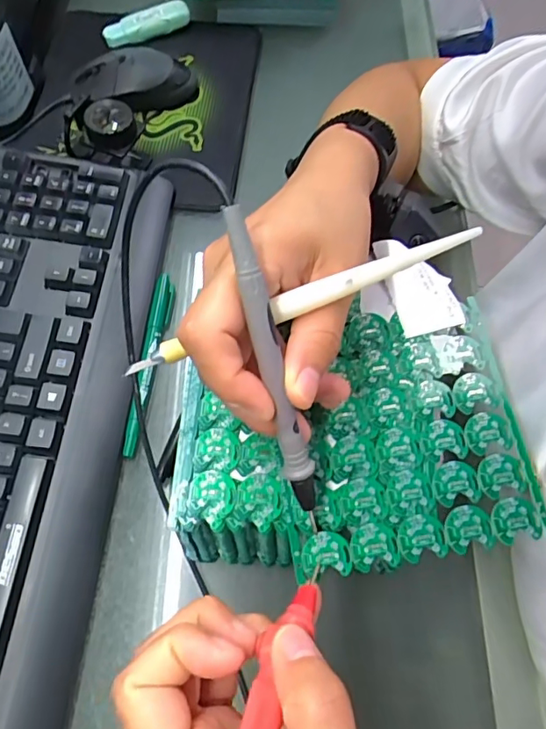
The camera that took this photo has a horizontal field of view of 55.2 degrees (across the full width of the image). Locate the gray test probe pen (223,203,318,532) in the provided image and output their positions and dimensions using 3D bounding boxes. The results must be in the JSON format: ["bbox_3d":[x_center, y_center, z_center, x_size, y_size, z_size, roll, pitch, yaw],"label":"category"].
[{"bbox_3d":[0.001,0.009,0.206,0.010,0.138,0.012,-18,22,-10],"label":"gray test probe pen"}]

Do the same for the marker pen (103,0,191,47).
[{"bbox_3d":[-0.126,-0.342,0.523,0.087,0.027,0.022,-13,66,-8],"label":"marker pen"}]

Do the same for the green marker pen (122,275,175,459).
[{"bbox_3d":[-0.086,-0.004,0.371,0.014,0.014,0.139,5,64,1],"label":"green marker pen"}]

